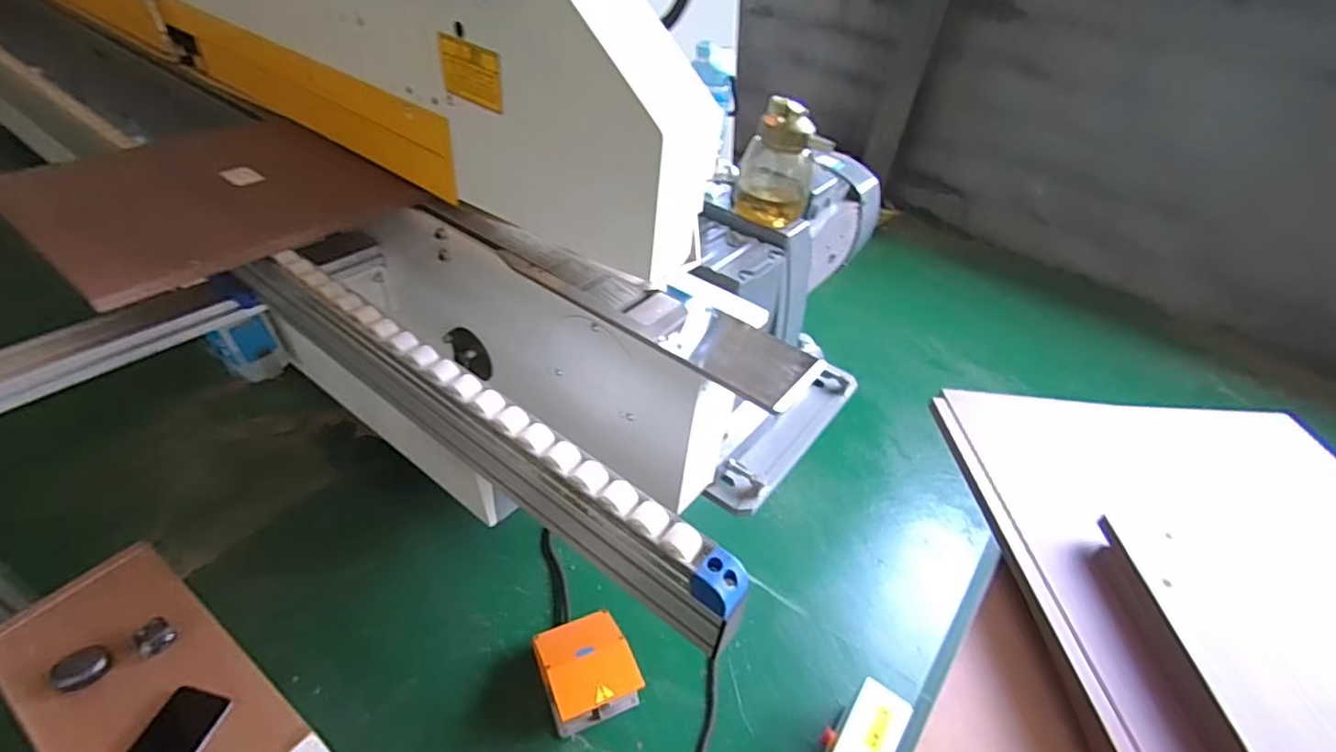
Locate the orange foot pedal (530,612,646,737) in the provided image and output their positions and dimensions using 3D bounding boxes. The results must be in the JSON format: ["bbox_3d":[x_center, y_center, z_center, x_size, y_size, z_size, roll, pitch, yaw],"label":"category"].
[{"bbox_3d":[-0.173,0.611,1.289,0.180,0.127,0.195,-14,45,-23],"label":"orange foot pedal"}]

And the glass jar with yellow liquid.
[{"bbox_3d":[0.175,-0.328,0.958,0.118,0.181,0.093,6,41,-1],"label":"glass jar with yellow liquid"}]

